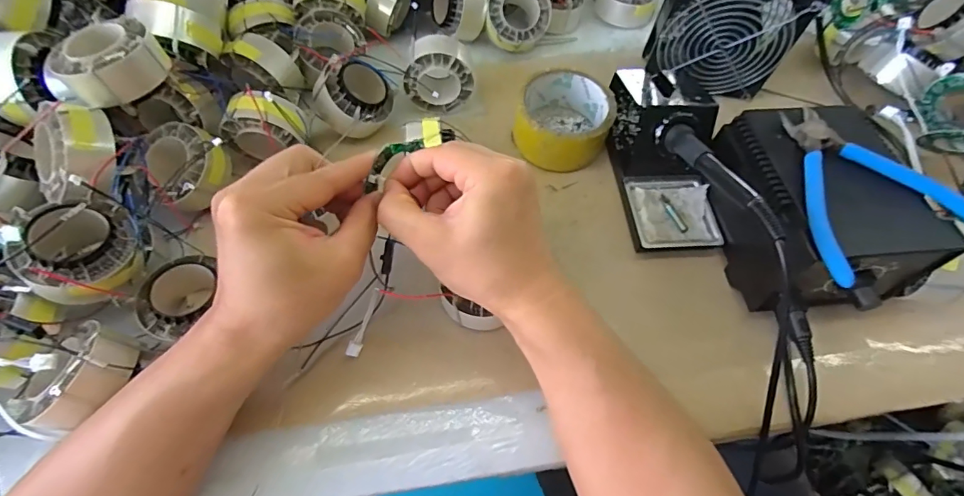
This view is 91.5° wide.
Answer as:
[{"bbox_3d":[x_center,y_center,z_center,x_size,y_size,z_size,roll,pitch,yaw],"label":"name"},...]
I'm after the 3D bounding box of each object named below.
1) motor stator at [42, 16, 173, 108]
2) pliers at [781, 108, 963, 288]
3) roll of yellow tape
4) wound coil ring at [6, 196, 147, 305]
[{"bbox_3d":[-0.265,-0.131,0.331,0.068,0.033,0.068,1,61,-1],"label":"motor stator"},{"bbox_3d":[0.254,-0.045,0.321,0.127,0.014,0.127,-16,62,-10],"label":"pliers"},{"bbox_3d":[0.073,-0.114,0.424,0.080,0.041,0.087,1,61,-1],"label":"roll of yellow tape"},{"bbox_3d":[-0.259,0.003,0.305,0.054,0.046,0.068,30,64,14],"label":"wound coil ring"}]

